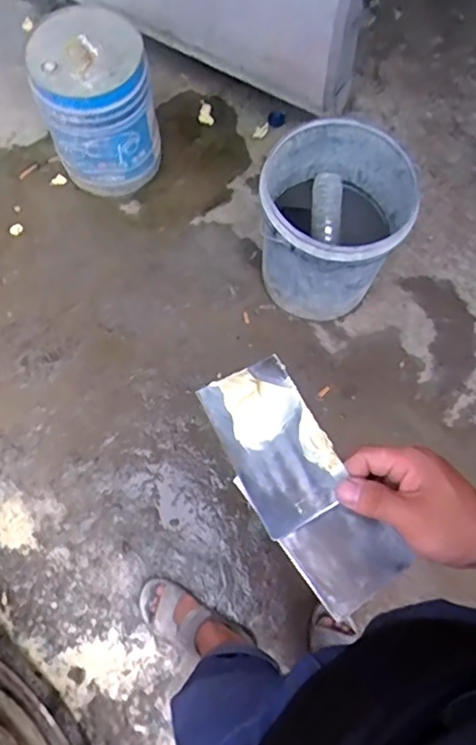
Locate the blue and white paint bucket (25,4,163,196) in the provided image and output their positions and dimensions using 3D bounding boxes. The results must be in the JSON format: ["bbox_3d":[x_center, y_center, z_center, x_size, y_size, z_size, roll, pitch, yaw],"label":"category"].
[{"bbox_3d":[-0.349,-0.679,1.467,0.274,0.353,0.318,-10,71,-4],"label":"blue and white paint bucket"}]

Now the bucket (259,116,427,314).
[{"bbox_3d":[0.198,-0.313,1.327,0.297,0.383,0.322,0,71,-1],"label":"bucket"}]

